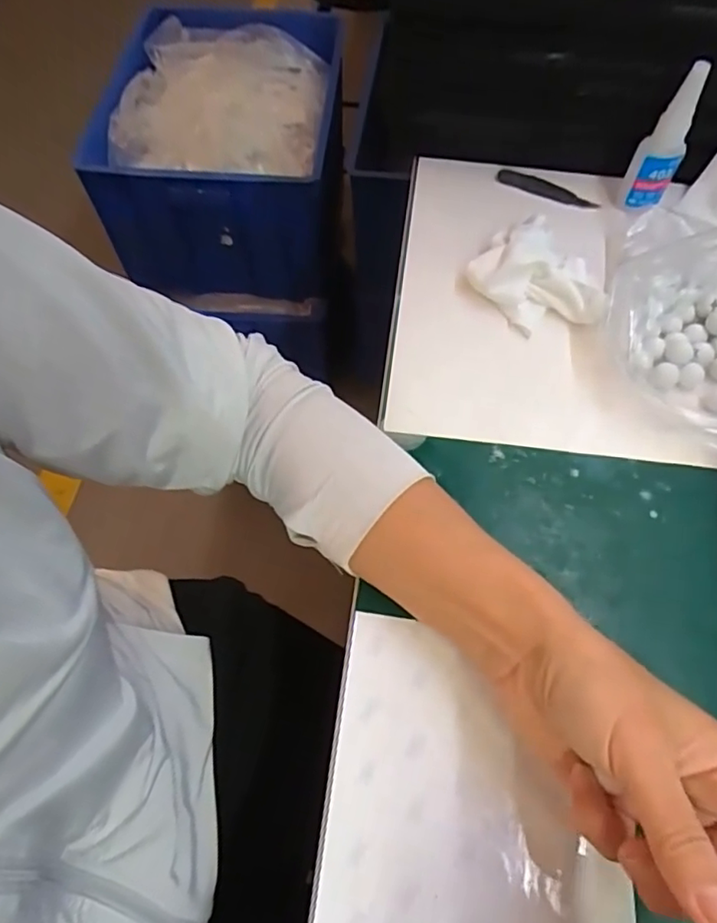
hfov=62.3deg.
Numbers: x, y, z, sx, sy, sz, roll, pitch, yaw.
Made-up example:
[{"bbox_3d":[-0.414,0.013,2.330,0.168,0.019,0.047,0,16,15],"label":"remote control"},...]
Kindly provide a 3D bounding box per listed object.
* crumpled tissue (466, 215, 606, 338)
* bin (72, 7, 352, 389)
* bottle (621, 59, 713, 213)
[{"bbox_3d":[0.124,-0.122,0.414,0.070,0.042,0.090,-32,67,-19],"label":"crumpled tissue"},{"bbox_3d":[-0.230,-0.570,1.085,0.382,0.278,0.456,3,60,1],"label":"bin"},{"bbox_3d":[0.220,-0.230,0.427,0.030,0.099,0.021,30,48,17],"label":"bottle"}]

